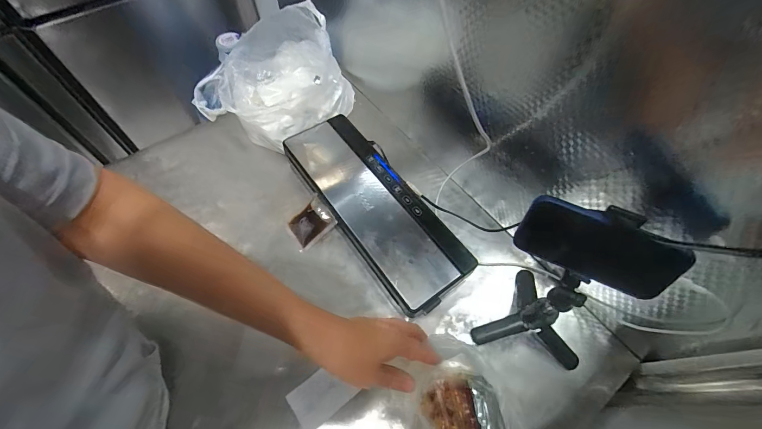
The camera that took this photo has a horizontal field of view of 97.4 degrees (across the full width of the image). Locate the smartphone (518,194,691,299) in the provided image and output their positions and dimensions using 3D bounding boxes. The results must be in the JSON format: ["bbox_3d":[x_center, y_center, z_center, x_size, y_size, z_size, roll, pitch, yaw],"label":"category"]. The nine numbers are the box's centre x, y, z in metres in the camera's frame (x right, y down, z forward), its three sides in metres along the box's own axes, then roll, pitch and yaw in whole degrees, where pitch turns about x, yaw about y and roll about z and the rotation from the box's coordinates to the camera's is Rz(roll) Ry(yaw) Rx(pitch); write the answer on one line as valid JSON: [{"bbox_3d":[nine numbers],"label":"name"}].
[{"bbox_3d":[0.219,0.036,0.347,0.144,0.075,0.005,25,39,16],"label":"smartphone"}]

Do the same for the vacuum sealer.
[{"bbox_3d":[-0.017,-0.016,0.561,0.139,0.059,0.378,-31,64,-20],"label":"vacuum sealer"}]

